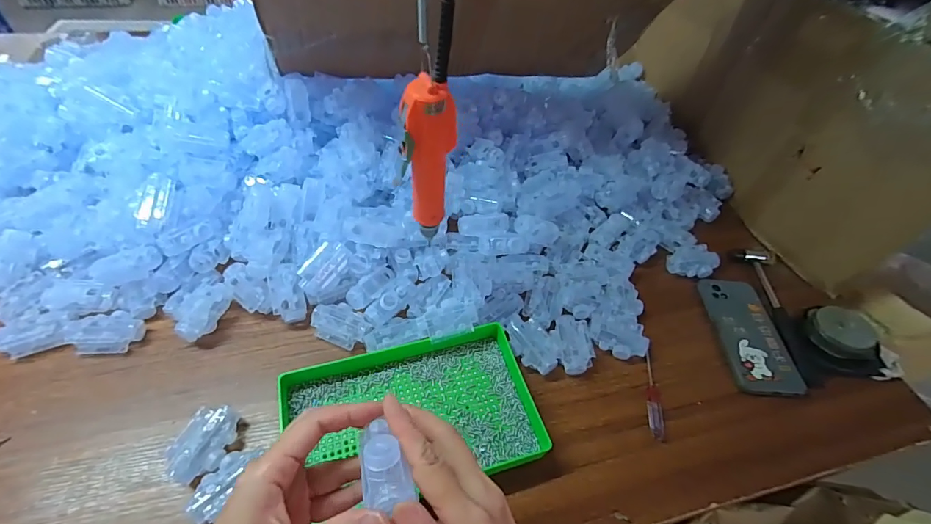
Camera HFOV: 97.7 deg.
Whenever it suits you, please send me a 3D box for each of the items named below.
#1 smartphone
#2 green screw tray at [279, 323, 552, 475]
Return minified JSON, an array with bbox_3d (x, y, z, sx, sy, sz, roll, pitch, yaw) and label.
[{"bbox_3d":[0.366,0.092,0.524,0.078,0.008,0.169,3,48,4],"label":"smartphone"},{"bbox_3d":[-0.053,0.156,0.425,0.251,0.026,0.145,-9,52,-12],"label":"green screw tray"}]

